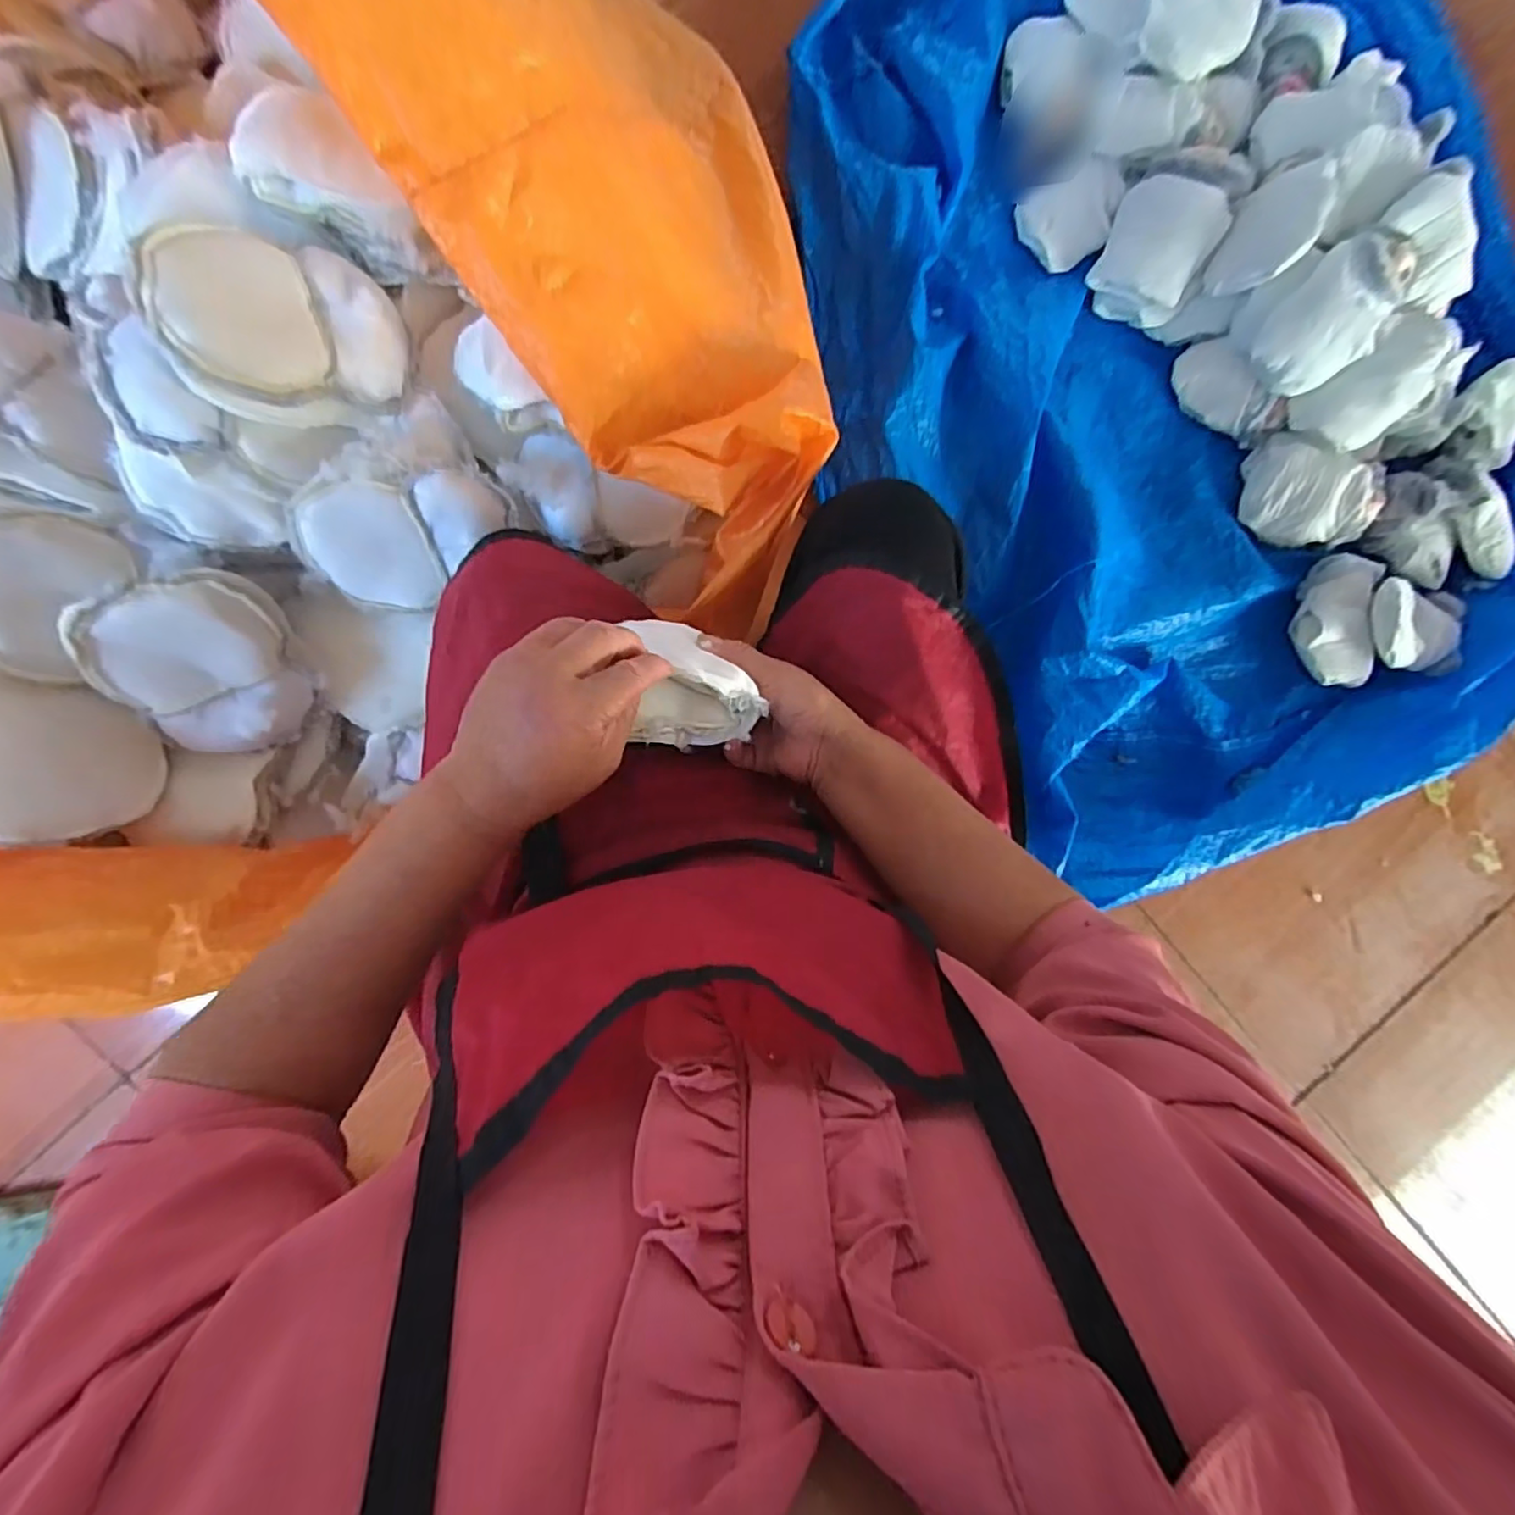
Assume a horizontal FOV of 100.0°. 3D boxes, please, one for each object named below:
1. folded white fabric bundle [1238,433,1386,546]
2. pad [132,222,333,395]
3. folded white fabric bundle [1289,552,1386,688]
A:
[{"bbox_3d":[0.766,-0.361,0.886,0.167,0.074,0.122,21,91,-4],"label":"folded white fabric bundle"},{"bbox_3d":[-0.396,-0.341,0.484,0.106,0.018,0.125,-24,100,-33],"label":"pad"},{"bbox_3d":[0.823,-0.192,0.895,0.095,0.064,0.179,4,93,-4],"label":"folded white fabric bundle"}]

